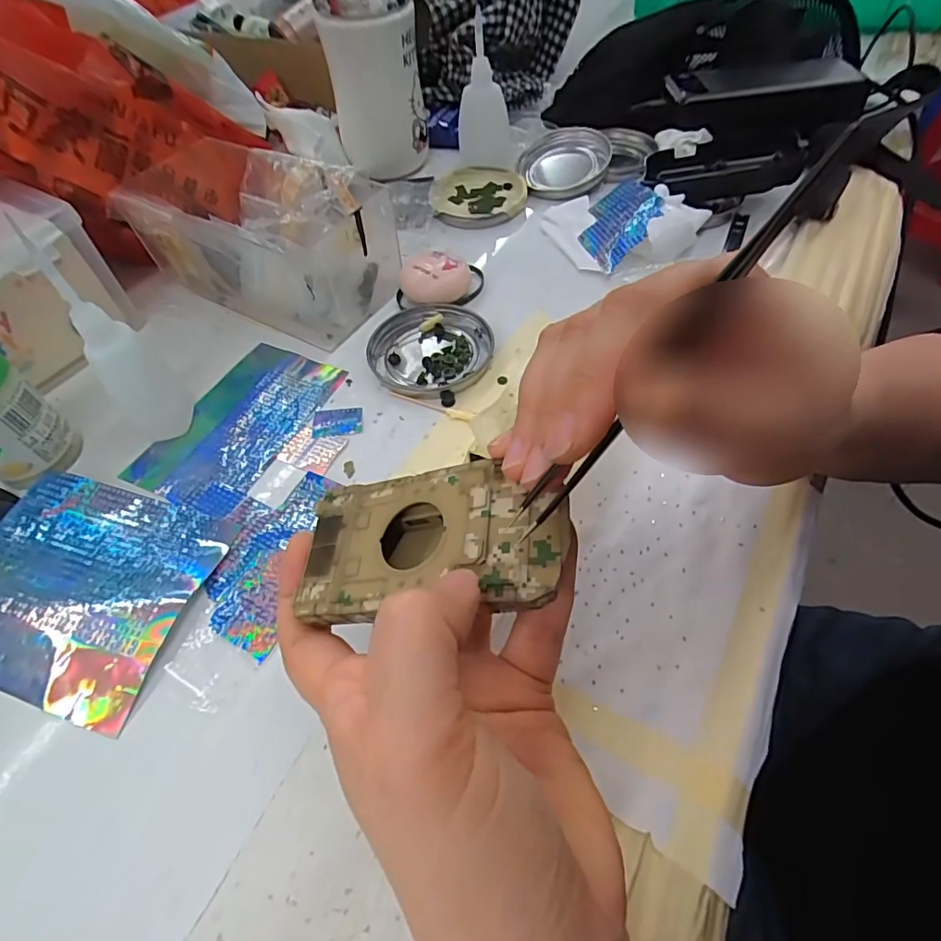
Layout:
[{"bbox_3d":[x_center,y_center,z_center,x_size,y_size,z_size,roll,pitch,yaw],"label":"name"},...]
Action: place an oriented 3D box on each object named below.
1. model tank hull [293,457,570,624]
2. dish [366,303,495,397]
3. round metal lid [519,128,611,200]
[{"bbox_3d":[-0.013,0.026,0.176,0.093,0.017,0.052,-6,52,27],"label":"model tank hull"},{"bbox_3d":[-0.026,-0.079,0.338,0.077,0.009,0.077,-2,55,3],"label":"dish"},{"bbox_3d":[0.080,-0.267,0.451,0.076,0.019,0.077,7,56,9],"label":"round metal lid"}]

